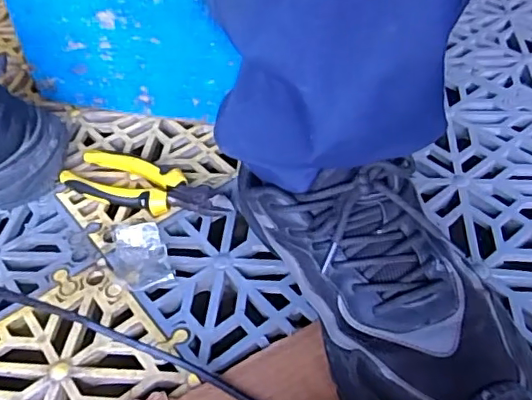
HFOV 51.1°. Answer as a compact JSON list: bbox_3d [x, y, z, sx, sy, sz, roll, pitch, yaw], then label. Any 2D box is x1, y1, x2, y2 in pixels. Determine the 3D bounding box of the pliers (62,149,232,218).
[{"bbox_3d":[-0.100,-0.012,0.470,0.152,0.021,0.048,12,47,19],"label":"pliers"}]

